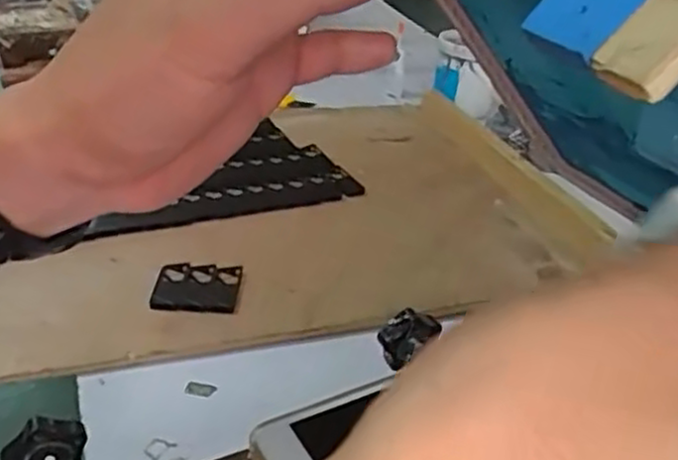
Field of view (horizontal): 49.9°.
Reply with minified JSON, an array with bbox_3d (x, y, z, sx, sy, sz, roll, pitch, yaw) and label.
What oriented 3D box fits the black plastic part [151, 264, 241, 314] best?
[{"bbox_3d":[-0.104,0.043,0.534,0.060,0.007,0.053,4,30,-3],"label":"black plastic part"}]

